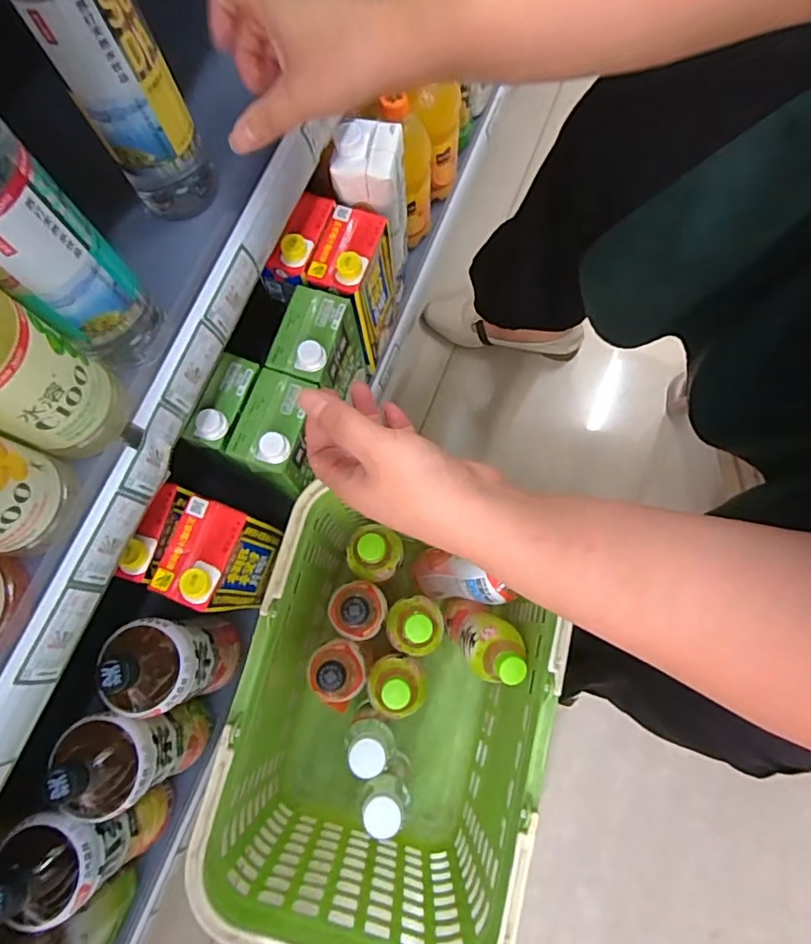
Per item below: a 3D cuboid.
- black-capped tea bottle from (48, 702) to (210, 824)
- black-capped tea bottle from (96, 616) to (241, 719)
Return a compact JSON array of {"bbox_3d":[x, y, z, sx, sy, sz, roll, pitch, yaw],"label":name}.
[{"bbox_3d":[-0.250,0.257,0.511,0.067,0.191,0.078,-14,76,-3],"label":"black-capped tea bottle"},{"bbox_3d":[-0.223,0.182,0.531,0.076,0.183,0.085,-8,76,-1],"label":"black-capped tea bottle"}]

